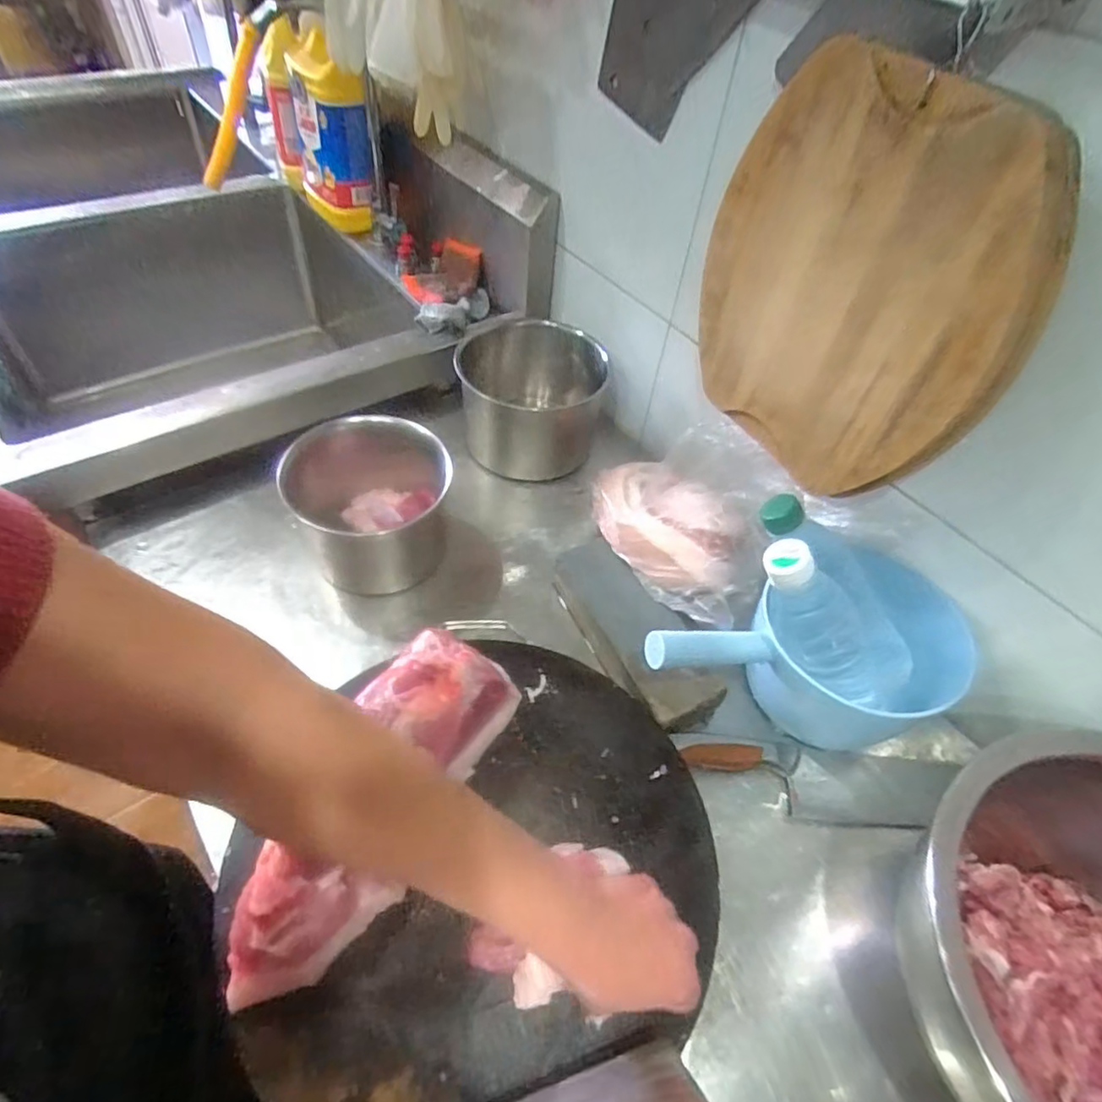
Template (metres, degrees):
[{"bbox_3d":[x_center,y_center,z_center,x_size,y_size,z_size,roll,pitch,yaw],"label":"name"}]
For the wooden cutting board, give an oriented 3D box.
[{"bbox_3d":[0.205,-0.183,0.451,0.035,0.259,0.244,-27,59,-24],"label":"wooden cutting board"}]

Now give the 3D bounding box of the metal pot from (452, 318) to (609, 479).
[{"bbox_3d":[-0.026,-0.186,0.757,0.166,0.131,0.158,2,51,-4],"label":"metal pot"}]

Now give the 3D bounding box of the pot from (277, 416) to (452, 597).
[{"bbox_3d":[-0.182,-0.057,0.652,0.166,0.112,0.171,3,51,-3],"label":"pot"}]

